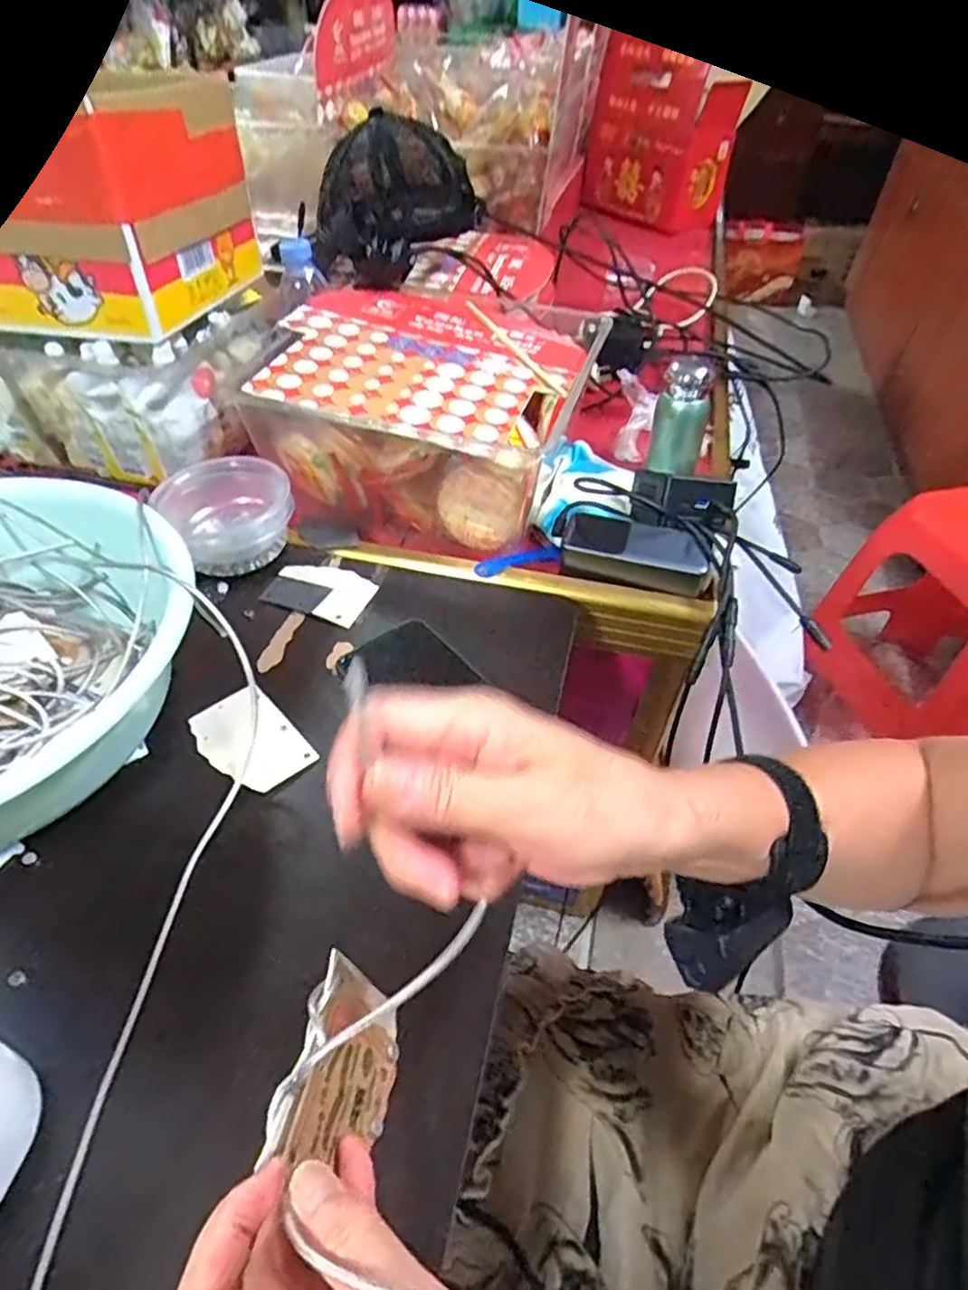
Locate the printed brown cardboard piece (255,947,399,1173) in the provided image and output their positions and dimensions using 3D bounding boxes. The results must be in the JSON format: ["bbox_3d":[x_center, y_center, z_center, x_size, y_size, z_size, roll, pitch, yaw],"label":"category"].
[{"bbox_3d":[-0.056,0.174,0.280,0.011,0.055,0.074,-21,31,18],"label":"printed brown cardboard piece"}]

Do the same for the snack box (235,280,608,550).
[{"bbox_3d":[-0.057,-0.233,0.683,0.299,0.134,0.271,16,49,12],"label":"snack box"}]

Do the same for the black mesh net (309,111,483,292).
[{"bbox_3d":[-0.097,-0.502,0.756,0.189,0.132,0.198,-6,48,-8],"label":"black mesh net"}]

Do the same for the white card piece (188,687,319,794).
[{"bbox_3d":[-0.159,0.063,0.455,0.086,0.005,0.054,37,60,27],"label":"white card piece"}]

